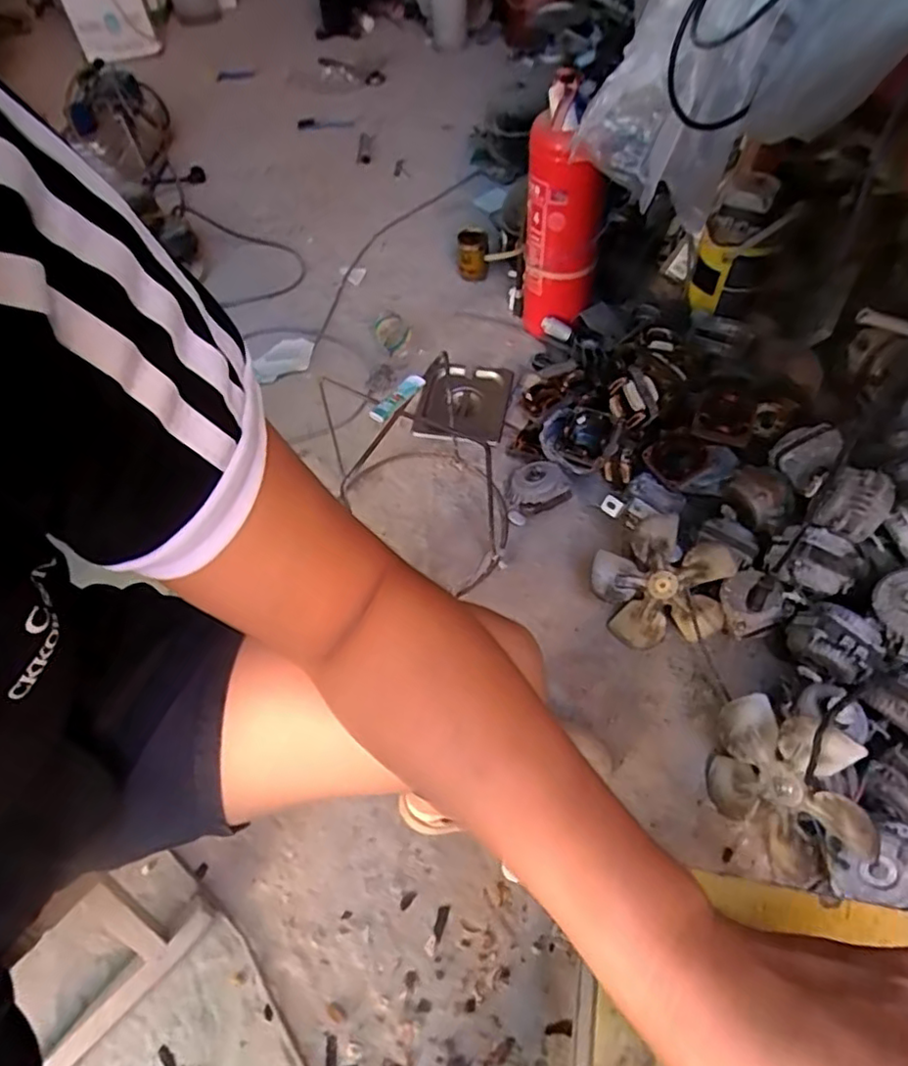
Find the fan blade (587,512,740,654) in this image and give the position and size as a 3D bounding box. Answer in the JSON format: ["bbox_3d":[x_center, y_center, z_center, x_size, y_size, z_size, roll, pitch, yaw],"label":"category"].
[{"bbox_3d":[0.281,0.074,0.843,0.179,0.030,0.170,-42,93,19],"label":"fan blade"}]

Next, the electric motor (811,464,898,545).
[{"bbox_3d":[0.474,-0.036,0.738,0.072,0.068,0.064,36,64,24],"label":"electric motor"}]

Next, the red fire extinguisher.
[{"bbox_3d":[0.184,-0.514,1.063,0.129,0.404,0.107,4,55,6],"label":"red fire extinguisher"}]

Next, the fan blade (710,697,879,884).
[{"bbox_3d":[0.354,0.275,0.669,0.030,0.174,0.176,2,88,-32],"label":"fan blade"}]

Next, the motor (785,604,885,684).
[{"bbox_3d":[0.451,0.133,0.746,0.089,0.077,0.067,31,62,22],"label":"motor"}]

